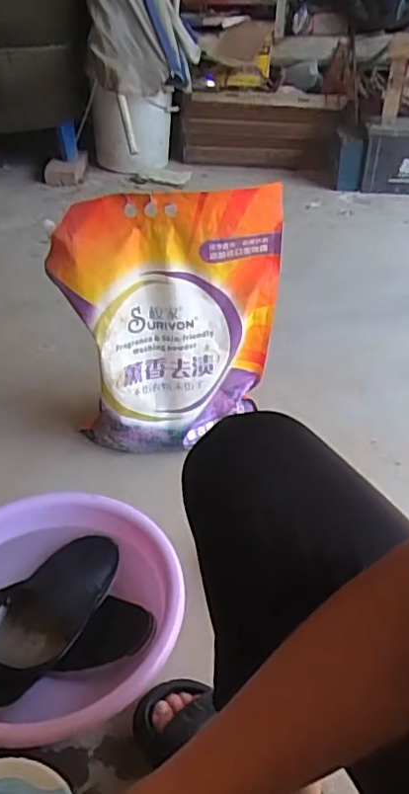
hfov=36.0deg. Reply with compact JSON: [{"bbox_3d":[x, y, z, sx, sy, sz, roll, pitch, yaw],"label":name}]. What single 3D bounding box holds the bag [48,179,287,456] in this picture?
[{"bbox_3d":[-0.058,-0.105,1.015,0.345,0.426,0.098,0,38,-2],"label":"bag"}]

